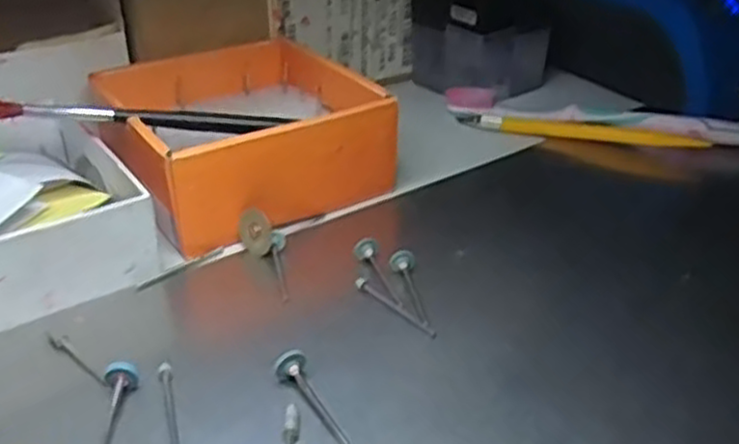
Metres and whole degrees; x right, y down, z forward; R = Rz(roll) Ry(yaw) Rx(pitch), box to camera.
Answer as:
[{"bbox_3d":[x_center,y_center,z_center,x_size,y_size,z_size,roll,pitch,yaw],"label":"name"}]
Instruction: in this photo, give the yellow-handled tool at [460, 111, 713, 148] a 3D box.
[{"bbox_3d":[0.121,-0.054,0.442,0.139,0.009,0.013,11,34,17],"label":"yellow-handled tool"}]

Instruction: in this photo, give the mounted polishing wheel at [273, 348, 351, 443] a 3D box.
[{"bbox_3d":[-0.019,0.058,0.250,0.010,0.009,0.040,-17,36,-24],"label":"mounted polishing wheel"}]

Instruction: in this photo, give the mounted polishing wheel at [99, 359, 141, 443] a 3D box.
[{"bbox_3d":[-0.084,0.066,0.247,0.010,0.010,0.043,0,46,0],"label":"mounted polishing wheel"}]

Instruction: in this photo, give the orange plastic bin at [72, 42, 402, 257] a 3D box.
[{"bbox_3d":[-0.070,-0.046,0.388,0.128,0.046,0.127,-19,37,-27],"label":"orange plastic bin"}]

